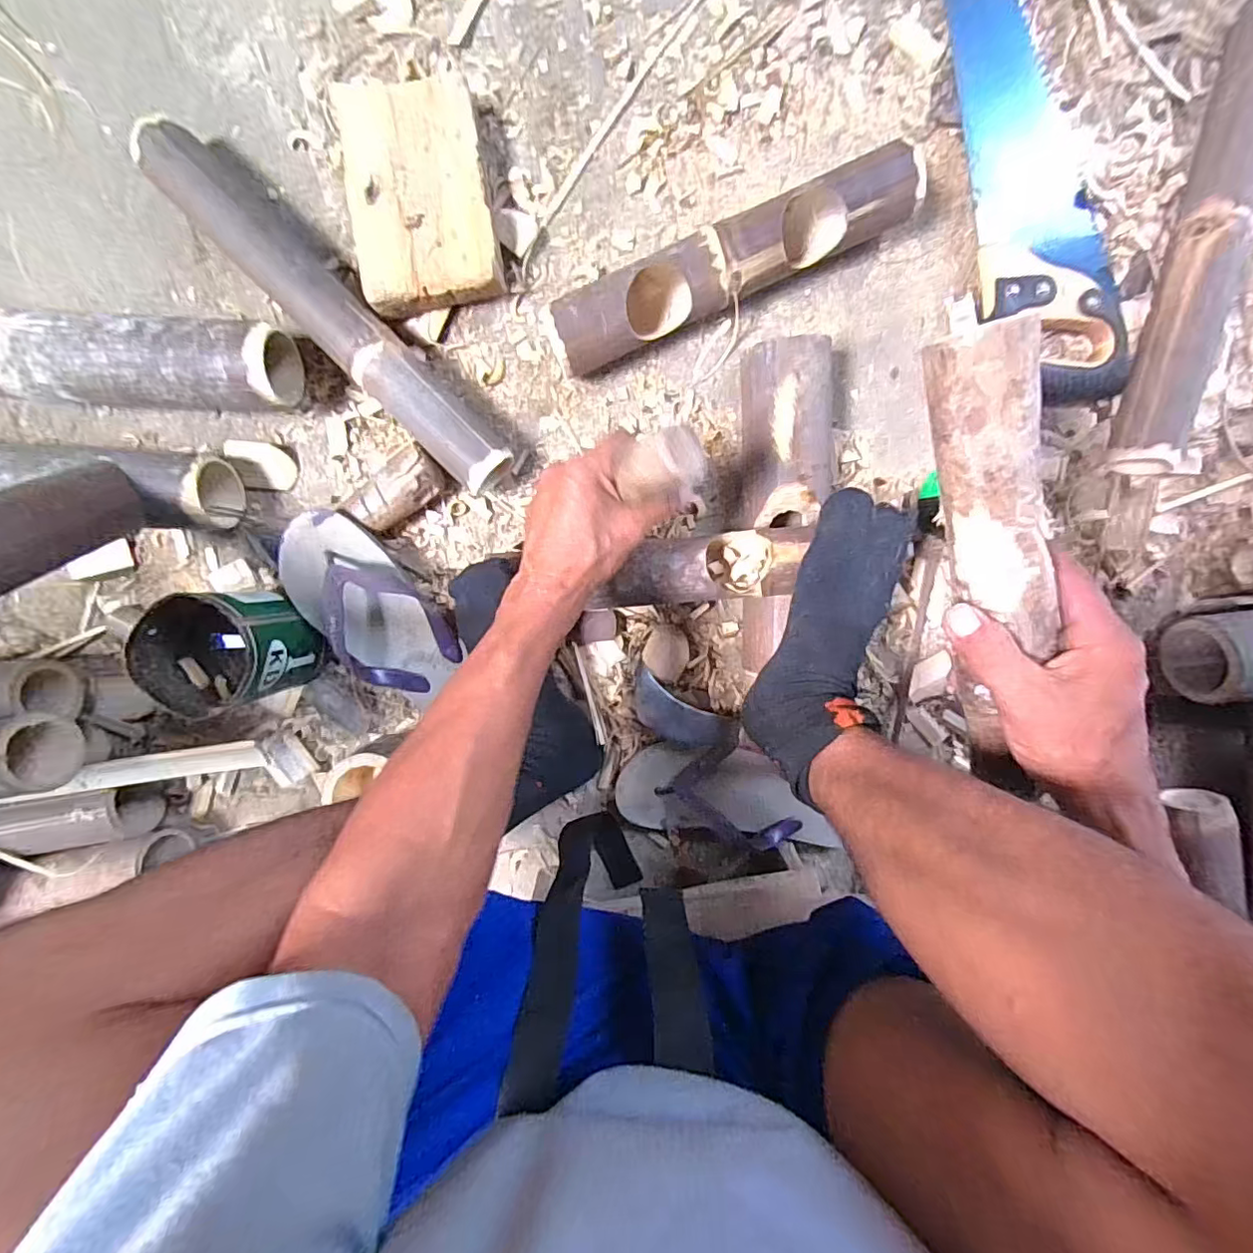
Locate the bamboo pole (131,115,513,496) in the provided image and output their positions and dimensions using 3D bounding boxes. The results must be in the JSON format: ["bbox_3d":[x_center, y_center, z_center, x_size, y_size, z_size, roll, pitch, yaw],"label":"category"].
[{"bbox_3d":[-0.250,-0.267,0.484,0.372,0.063,0.056,45,97,-6],"label":"bamboo pole"}]

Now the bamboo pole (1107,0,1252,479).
[{"bbox_3d":[0.481,-0.319,0.466,0.048,0.065,0.376,11,100,-1],"label":"bamboo pole"}]

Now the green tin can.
[{"bbox_3d":[-0.352,0.017,0.505,0.103,0.111,0.098,0,100,1],"label":"green tin can"}]

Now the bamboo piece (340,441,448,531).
[{"bbox_3d":[-0.214,-0.125,0.521,0.095,0.043,0.046,-32,98,6],"label":"bamboo piece"}]

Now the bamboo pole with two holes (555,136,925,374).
[{"bbox_3d":[0.086,-0.306,0.475,0.315,0.059,0.057,-24,98,5],"label":"bamboo pole with two holes"}]

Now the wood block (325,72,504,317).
[{"bbox_3d":[-0.172,-0.360,0.474,0.111,0.048,0.167,-7,99,2],"label":"wood block"}]

